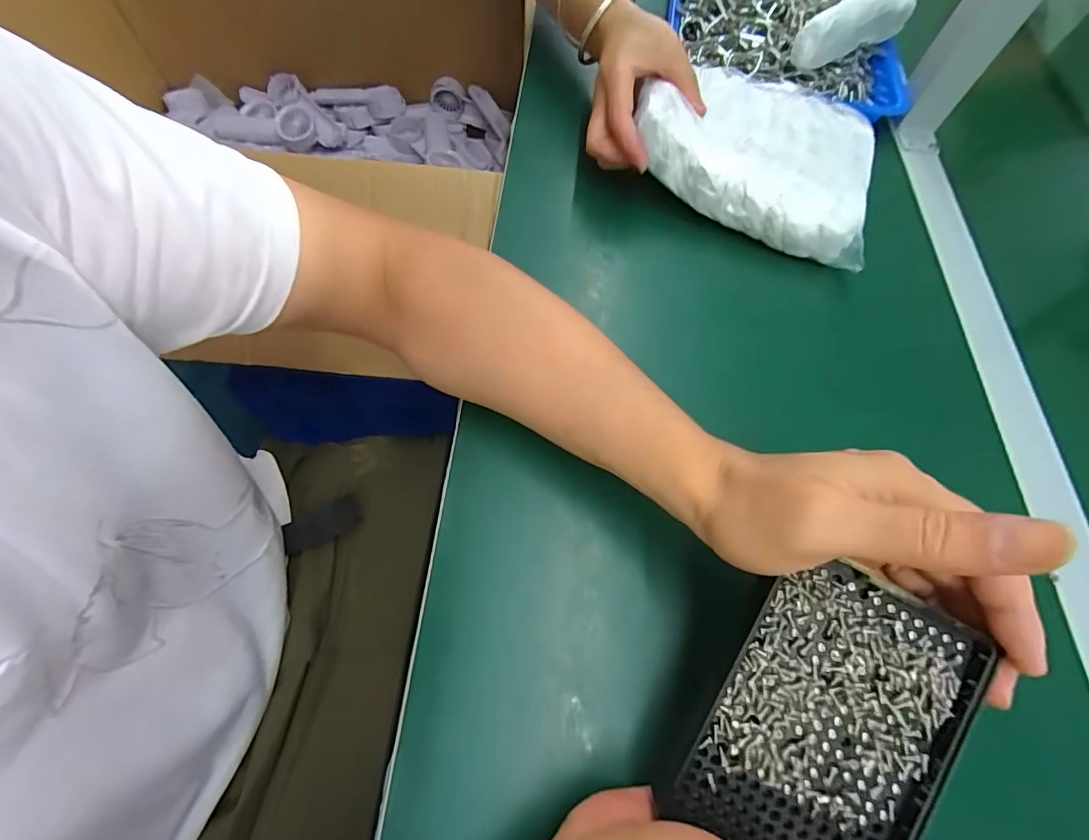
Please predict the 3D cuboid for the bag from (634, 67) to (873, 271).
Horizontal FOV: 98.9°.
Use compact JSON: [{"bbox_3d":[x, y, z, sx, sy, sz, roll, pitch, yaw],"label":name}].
[{"bbox_3d":[0.194,-0.243,0.412,0.217,0.047,0.173,26,66,10],"label":"bag"}]

